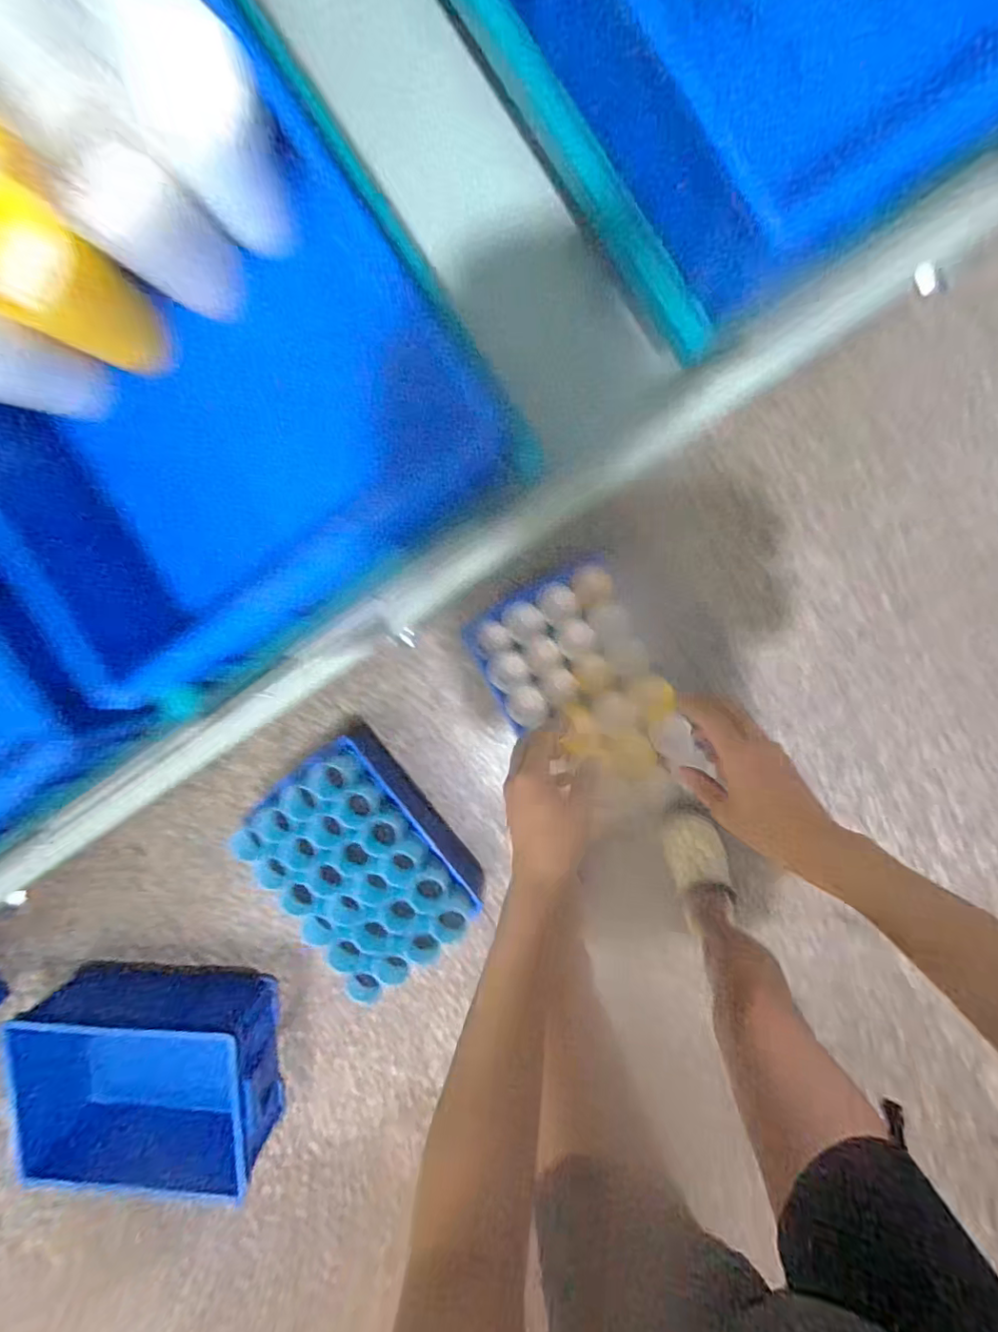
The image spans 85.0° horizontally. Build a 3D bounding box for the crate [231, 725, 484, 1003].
[{"bbox_3d":[-0.252,0.363,1.011,0.275,0.178,0.396,-38,91,9],"label":"crate"}]

